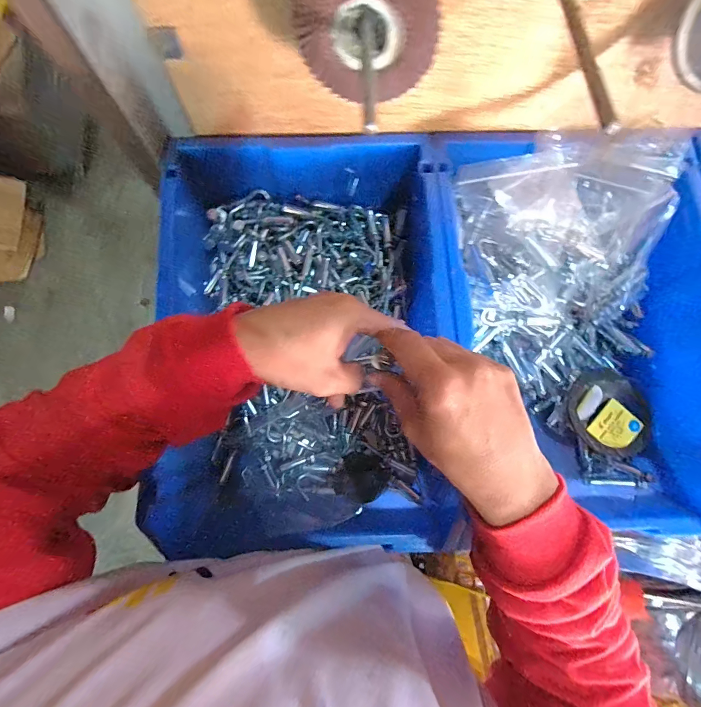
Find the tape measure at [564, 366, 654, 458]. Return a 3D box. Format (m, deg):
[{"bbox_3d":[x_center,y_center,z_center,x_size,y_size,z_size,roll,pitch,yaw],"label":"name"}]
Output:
[{"bbox_3d":[0.325,0.075,0.461,0.101,0.029,0.095,32,78,6],"label":"tape measure"}]

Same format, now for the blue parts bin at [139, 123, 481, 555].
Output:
[{"bbox_3d":[-0.056,-0.016,0.433,0.294,0.152,0.440,-2,77,-2],"label":"blue parts bin"}]

